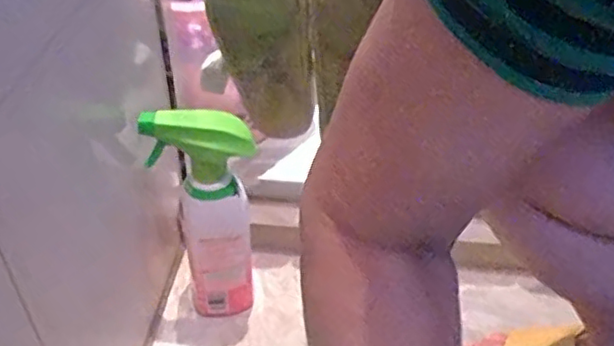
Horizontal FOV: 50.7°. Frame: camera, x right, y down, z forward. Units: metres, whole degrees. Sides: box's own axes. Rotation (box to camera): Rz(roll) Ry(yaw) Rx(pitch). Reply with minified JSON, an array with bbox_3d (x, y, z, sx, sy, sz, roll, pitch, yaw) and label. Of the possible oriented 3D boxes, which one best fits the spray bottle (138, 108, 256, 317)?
[{"bbox_3d":[-0.090,0.043,0.598,0.090,0.229,0.056,-8,42,-10],"label":"spray bottle"}]

